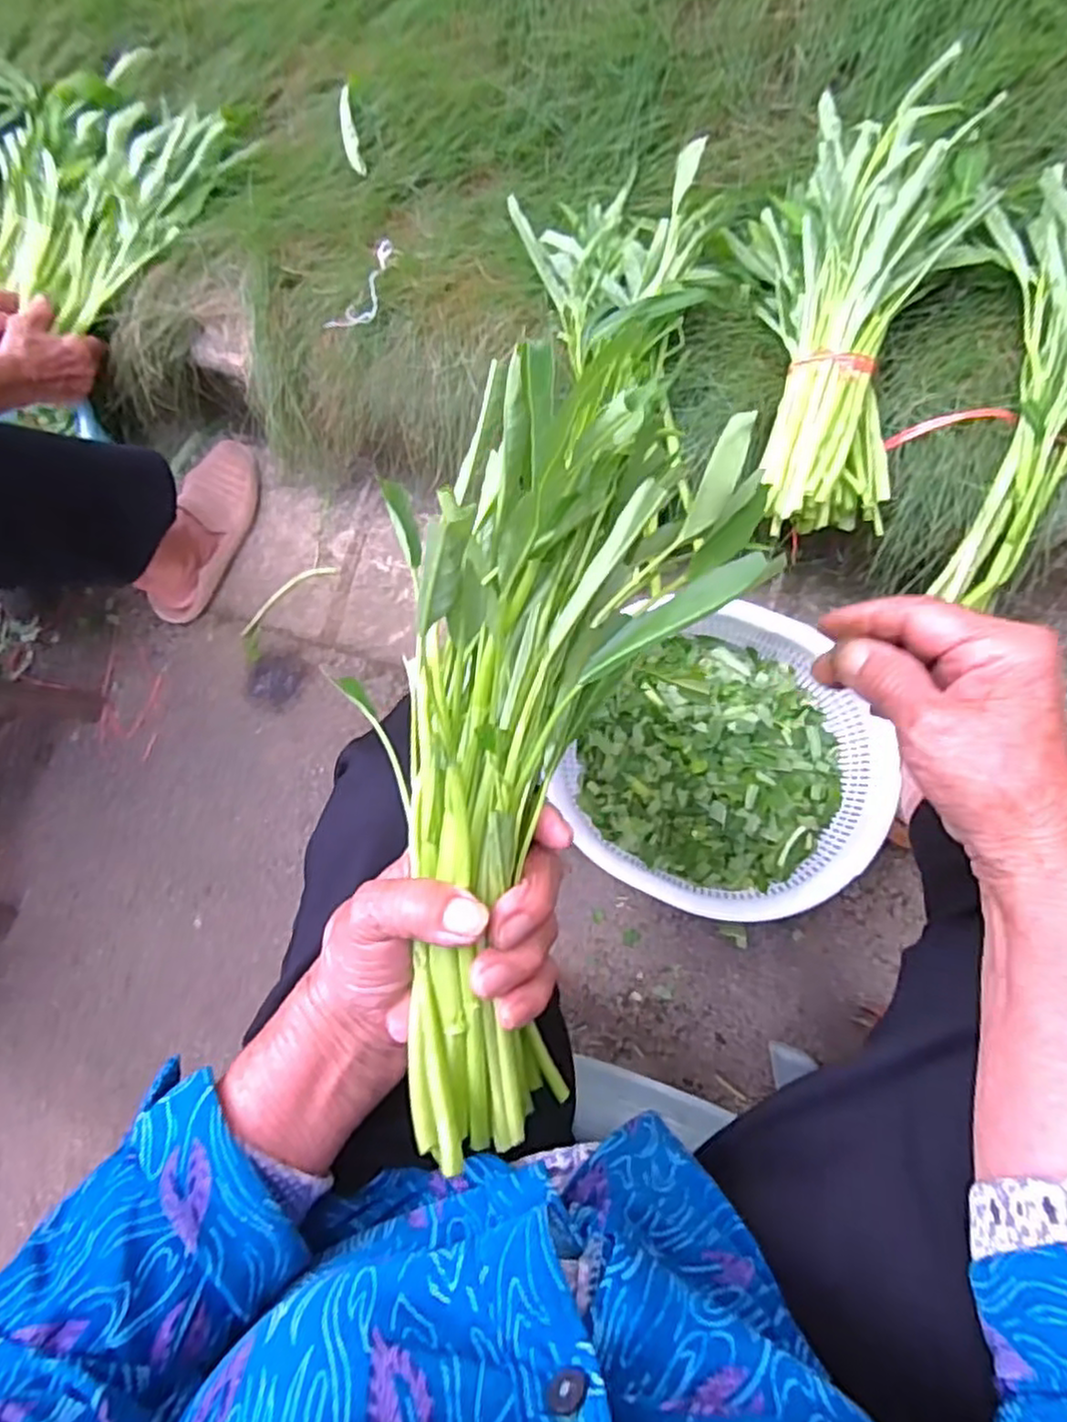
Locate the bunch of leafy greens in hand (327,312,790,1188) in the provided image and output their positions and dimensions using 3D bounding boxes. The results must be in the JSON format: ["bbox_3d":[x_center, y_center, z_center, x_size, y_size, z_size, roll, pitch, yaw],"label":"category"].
[{"bbox_3d":[0.003,0.016,0.288,0.118,0.121,0.324,16,96,9],"label":"bunch of leafy greens in hand"}]

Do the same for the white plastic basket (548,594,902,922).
[{"bbox_3d":[0.187,0.045,0.688,0.276,0.084,0.288,-1,83,11],"label":"white plastic basket"}]

